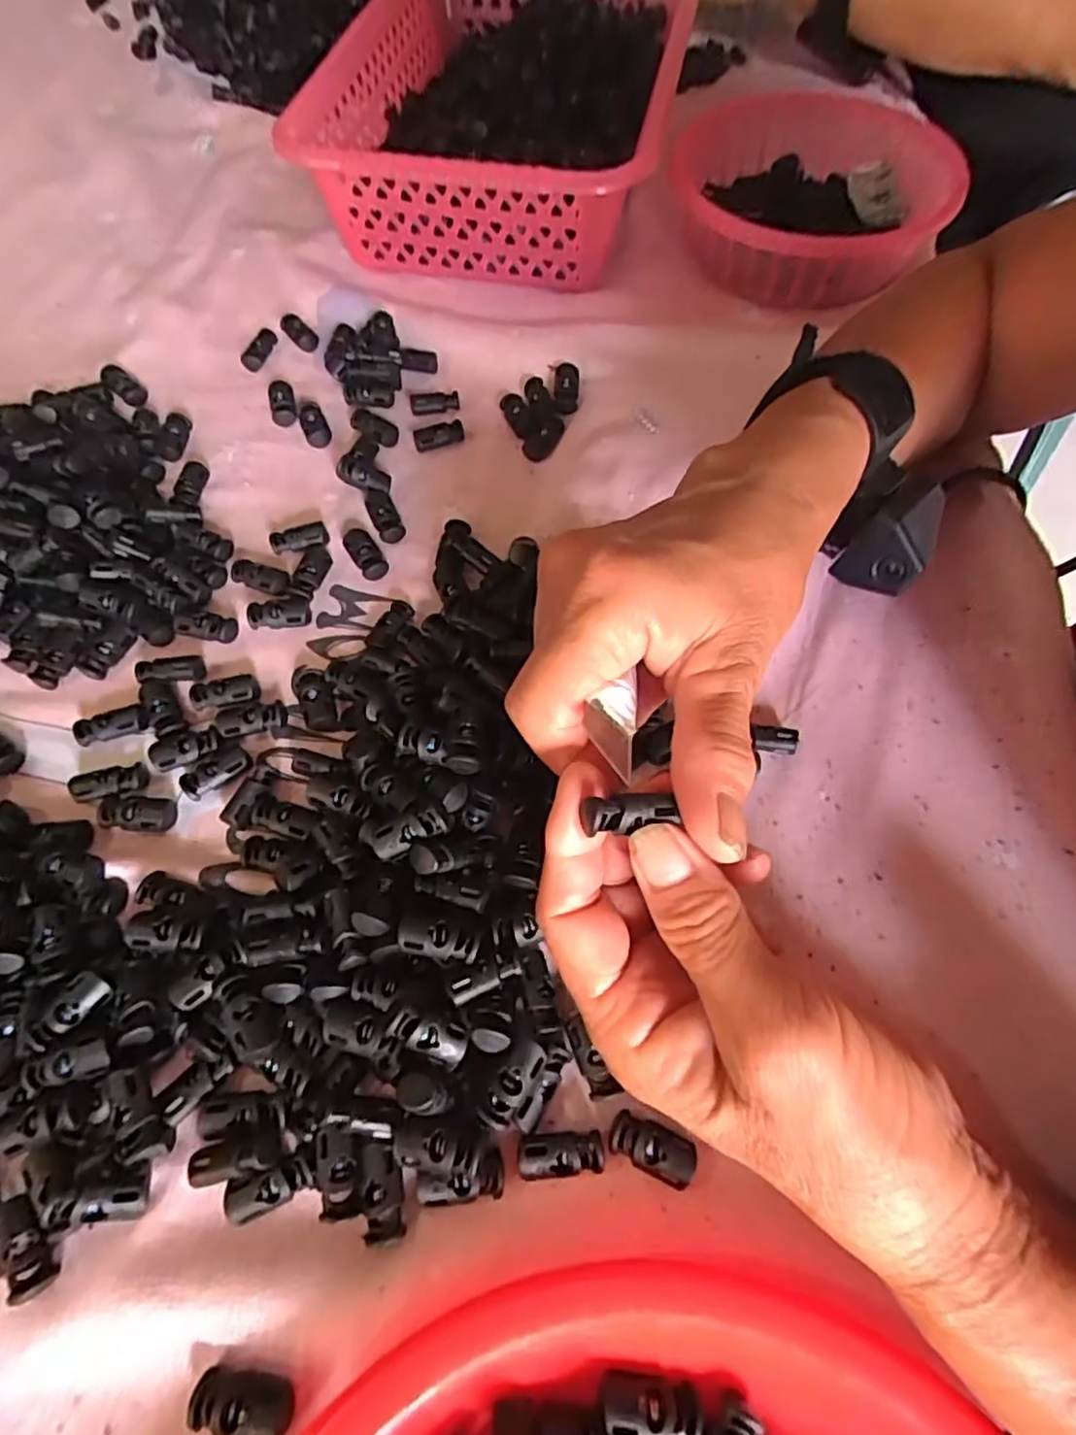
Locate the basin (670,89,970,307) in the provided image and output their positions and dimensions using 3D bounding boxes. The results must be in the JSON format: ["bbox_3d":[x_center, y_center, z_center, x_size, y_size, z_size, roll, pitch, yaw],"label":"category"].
[{"bbox_3d":[0.169,-0.334,0.421,0.157,0.047,0.168,0,64,2],"label":"basin"}]

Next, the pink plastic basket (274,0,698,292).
[{"bbox_3d":[-0.016,-0.415,0.448,0.201,0.076,0.305,11,65,7],"label":"pink plastic basket"}]

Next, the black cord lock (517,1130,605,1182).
[{"bbox_3d":[0.007,0.141,0.212,0.027,0.008,0.012,-3,64,0],"label":"black cord lock"}]

